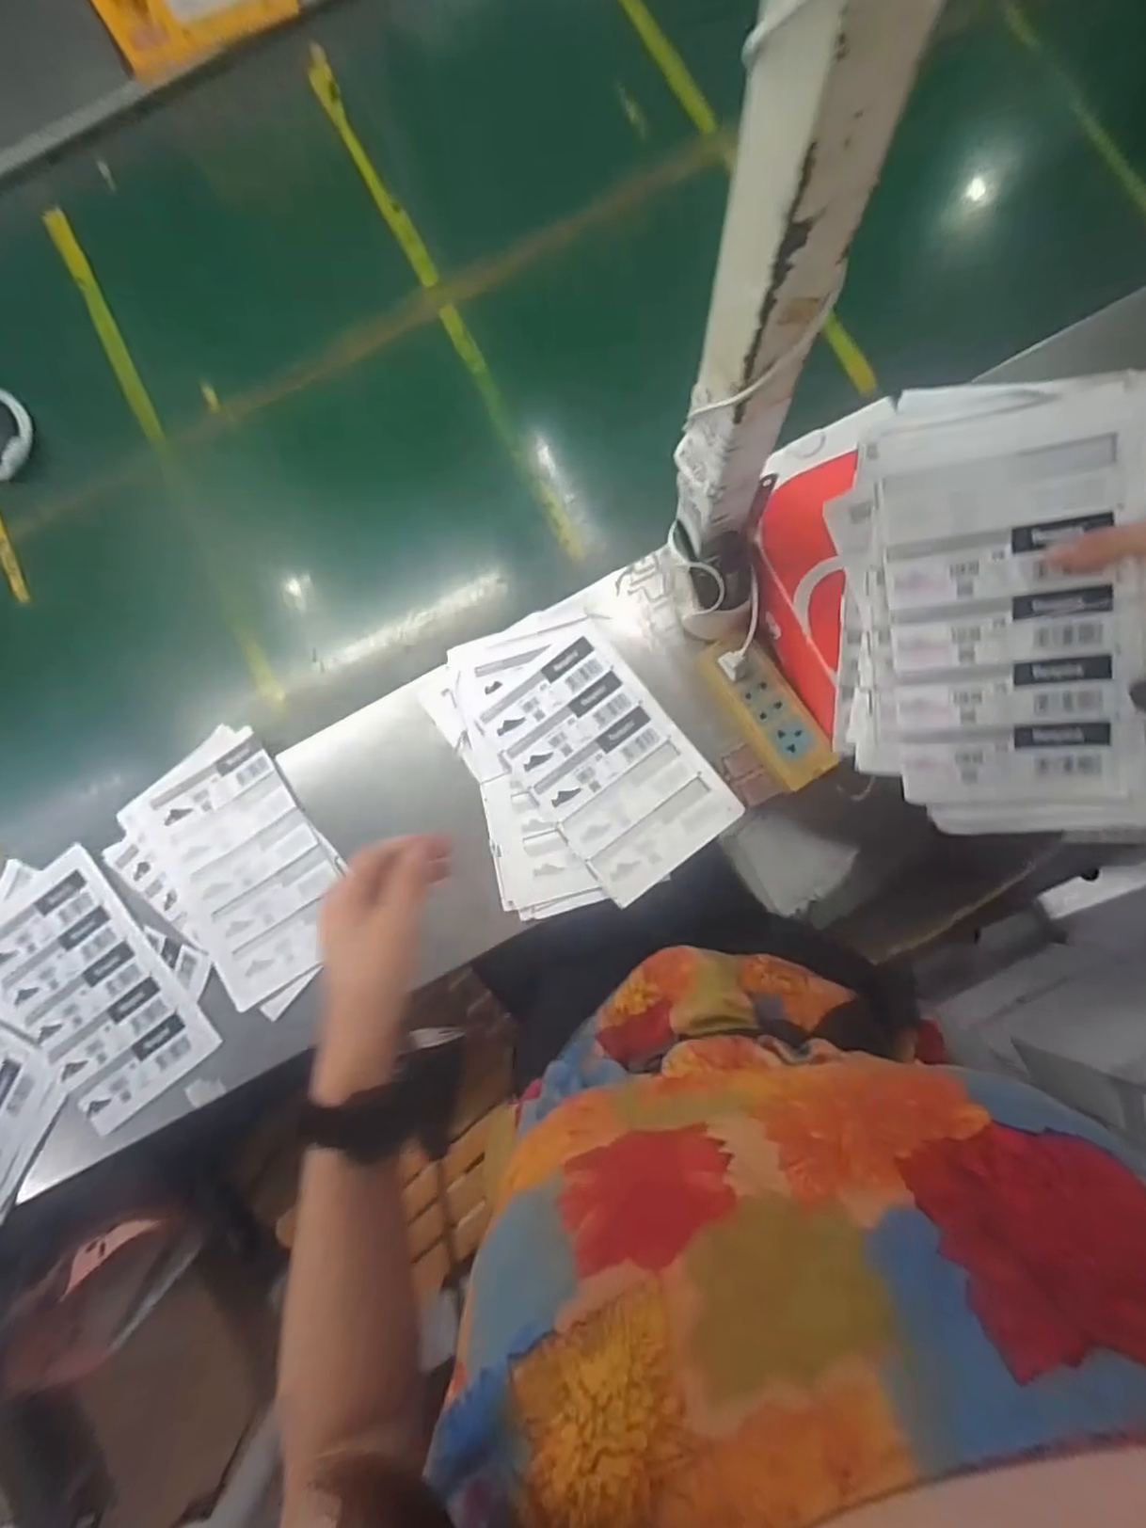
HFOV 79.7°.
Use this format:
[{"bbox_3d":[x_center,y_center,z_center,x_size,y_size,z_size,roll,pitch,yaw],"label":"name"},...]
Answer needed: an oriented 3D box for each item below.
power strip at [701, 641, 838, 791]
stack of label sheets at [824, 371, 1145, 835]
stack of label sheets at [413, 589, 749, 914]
[{"bbox_3d":[0.177,-0.050,0.633,0.056,0.029,0.153,-35,84,1],"label":"power strip"},{"bbox_3d":[0.280,-0.094,0.466,0.190,0.036,0.291,-5,105,26],"label":"stack of label sheets"},{"bbox_3d":[-0.009,-0.005,0.649,0.220,0.014,0.279,-35,84,1],"label":"stack of label sheets"}]

